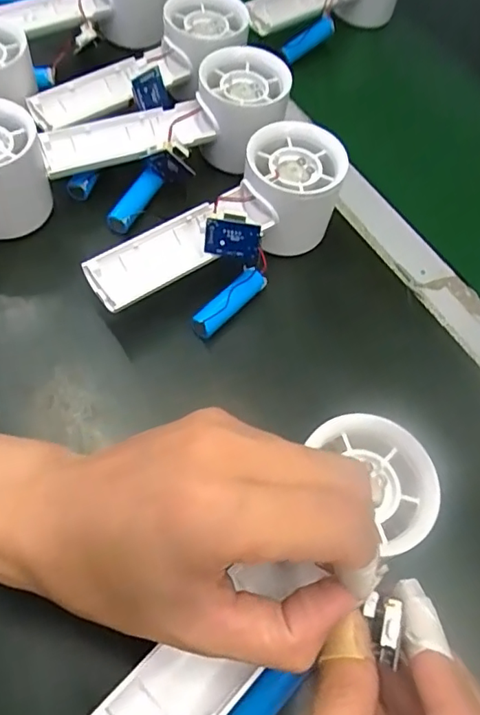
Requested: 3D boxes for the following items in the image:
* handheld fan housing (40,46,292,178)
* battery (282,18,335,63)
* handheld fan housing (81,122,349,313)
[{"bbox_3d":[-0.042,-0.141,0.343,0.158,0.044,0.061,-26,67,-18],"label":"handheld fan housing"},{"bbox_3d":[0.057,-0.264,0.451,0.051,0.015,0.014,-40,45,-12],"label":"battery"},{"bbox_3d":[-0.008,-0.072,0.306,0.154,0.046,0.054,-38,71,-22],"label":"handheld fan housing"}]

